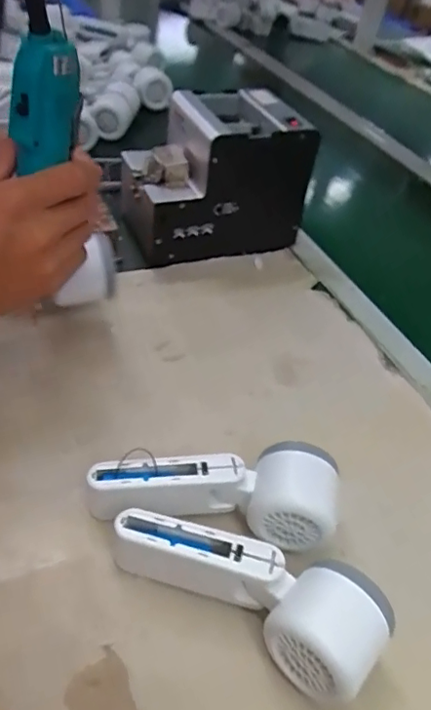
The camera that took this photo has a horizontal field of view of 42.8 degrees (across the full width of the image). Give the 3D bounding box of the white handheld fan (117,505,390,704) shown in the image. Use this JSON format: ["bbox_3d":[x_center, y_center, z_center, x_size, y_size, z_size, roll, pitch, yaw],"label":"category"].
[{"bbox_3d":[0.017,0.136,0.329,0.168,0.050,0.062,26,44,16],"label":"white handheld fan"}]

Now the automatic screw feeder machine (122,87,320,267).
[{"bbox_3d":[-0.002,-0.197,0.629,0.190,0.154,0.115,-13,47,-24],"label":"automatic screw feeder machine"}]

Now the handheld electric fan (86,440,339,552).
[{"bbox_3d":[-0.002,0.094,0.371,0.160,0.049,0.053,6,42,-6],"label":"handheld electric fan"}]

